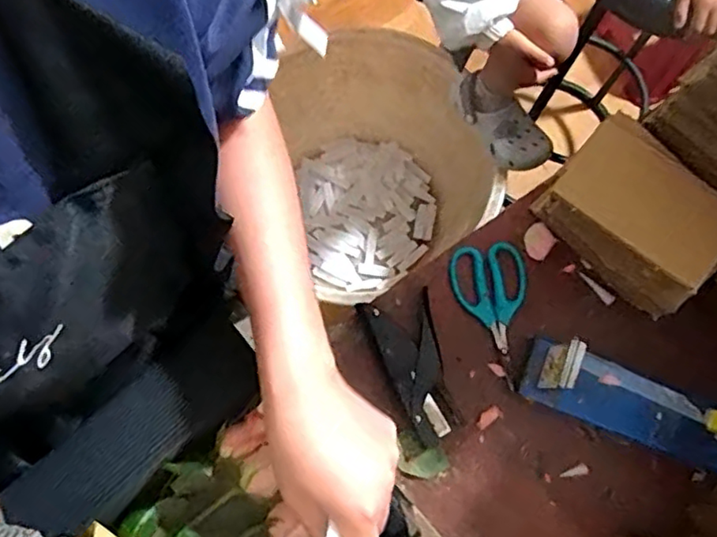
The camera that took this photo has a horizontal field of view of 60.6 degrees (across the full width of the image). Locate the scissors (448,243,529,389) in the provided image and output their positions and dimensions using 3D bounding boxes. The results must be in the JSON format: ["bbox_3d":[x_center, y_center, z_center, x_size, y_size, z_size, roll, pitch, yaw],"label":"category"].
[{"bbox_3d":[0.138,0.044,0.617,0.078,0.016,0.139,-6,77,-1],"label":"scissors"}]

